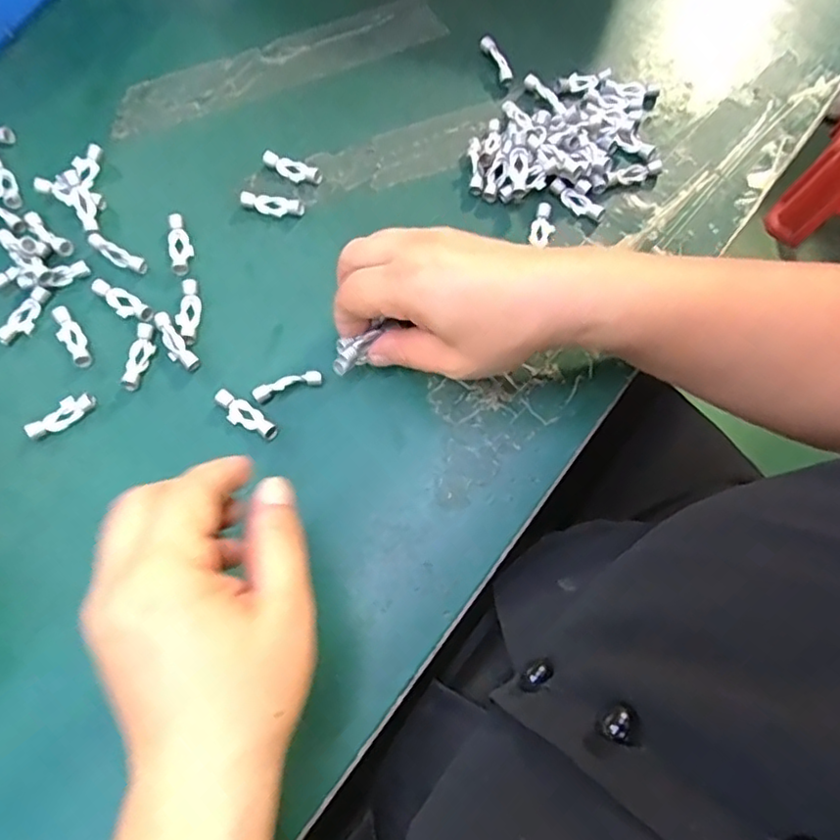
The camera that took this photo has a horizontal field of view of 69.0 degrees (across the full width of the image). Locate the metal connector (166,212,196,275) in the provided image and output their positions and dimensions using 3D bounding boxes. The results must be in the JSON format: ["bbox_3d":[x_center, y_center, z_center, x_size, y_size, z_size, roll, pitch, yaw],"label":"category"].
[{"bbox_3d":[-0.142,-0.103,0.359,0.014,0.006,0.038,-18,72,-7],"label":"metal connector"}]

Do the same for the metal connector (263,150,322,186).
[{"bbox_3d":[-0.079,-0.156,0.378,0.039,0.005,0.013,19,71,5],"label":"metal connector"}]

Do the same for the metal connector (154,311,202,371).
[{"bbox_3d":[-0.136,-0.043,0.337,0.011,0.007,0.039,-35,75,-12],"label":"metal connector"}]

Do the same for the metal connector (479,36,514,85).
[{"bbox_3d":[0.053,-0.241,0.410,0.010,0.010,0.040,-22,73,-9],"label":"metal connector"}]

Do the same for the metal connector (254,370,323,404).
[{"bbox_3d":[-0.071,-0.019,0.327,0.036,0.010,0.008,-19,72,-8],"label":"metal connector"}]

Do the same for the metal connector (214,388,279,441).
[{"bbox_3d":[-0.092,-0.002,0.324,0.039,0.005,0.013,37,74,11],"label":"metal connector"}]

